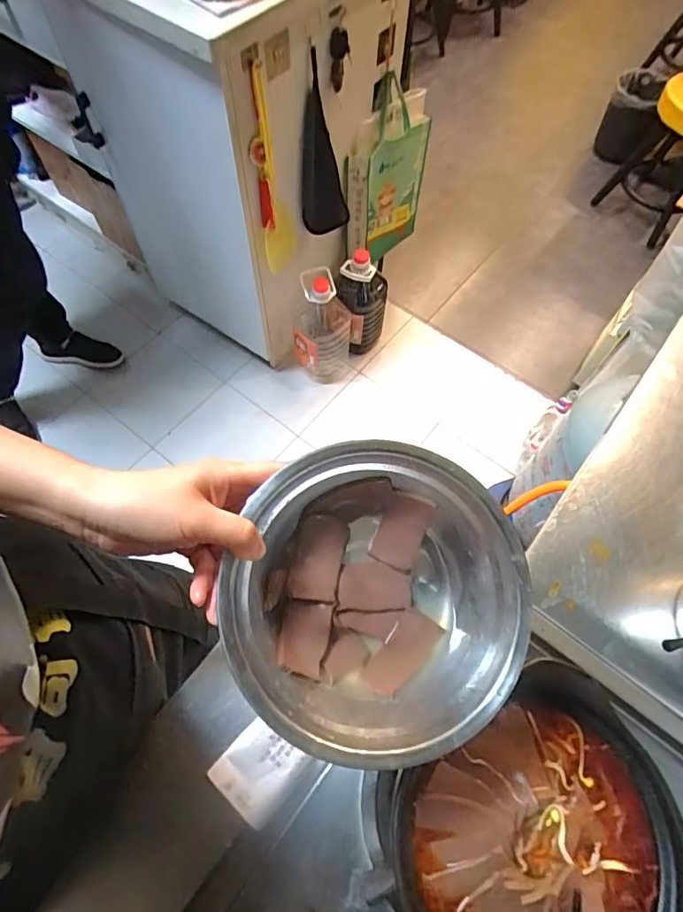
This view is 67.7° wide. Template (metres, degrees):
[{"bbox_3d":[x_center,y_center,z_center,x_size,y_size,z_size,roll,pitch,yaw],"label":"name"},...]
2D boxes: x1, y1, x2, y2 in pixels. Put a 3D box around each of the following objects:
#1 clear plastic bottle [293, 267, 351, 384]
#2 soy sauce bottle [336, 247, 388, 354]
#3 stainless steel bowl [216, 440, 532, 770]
[{"bbox_3d":[-0.055,-0.355,1.446,0.159,0.322,0.149,1,64,-1],"label":"clear plastic bottle"},{"bbox_3d":[0.056,-0.425,1.498,0.143,0.324,0.125,5,64,1],"label":"soy sauce bottle"},{"bbox_3d":[0.022,0.095,0.336,0.187,0.085,0.181,3,64,0],"label":"stainless steel bowl"}]

